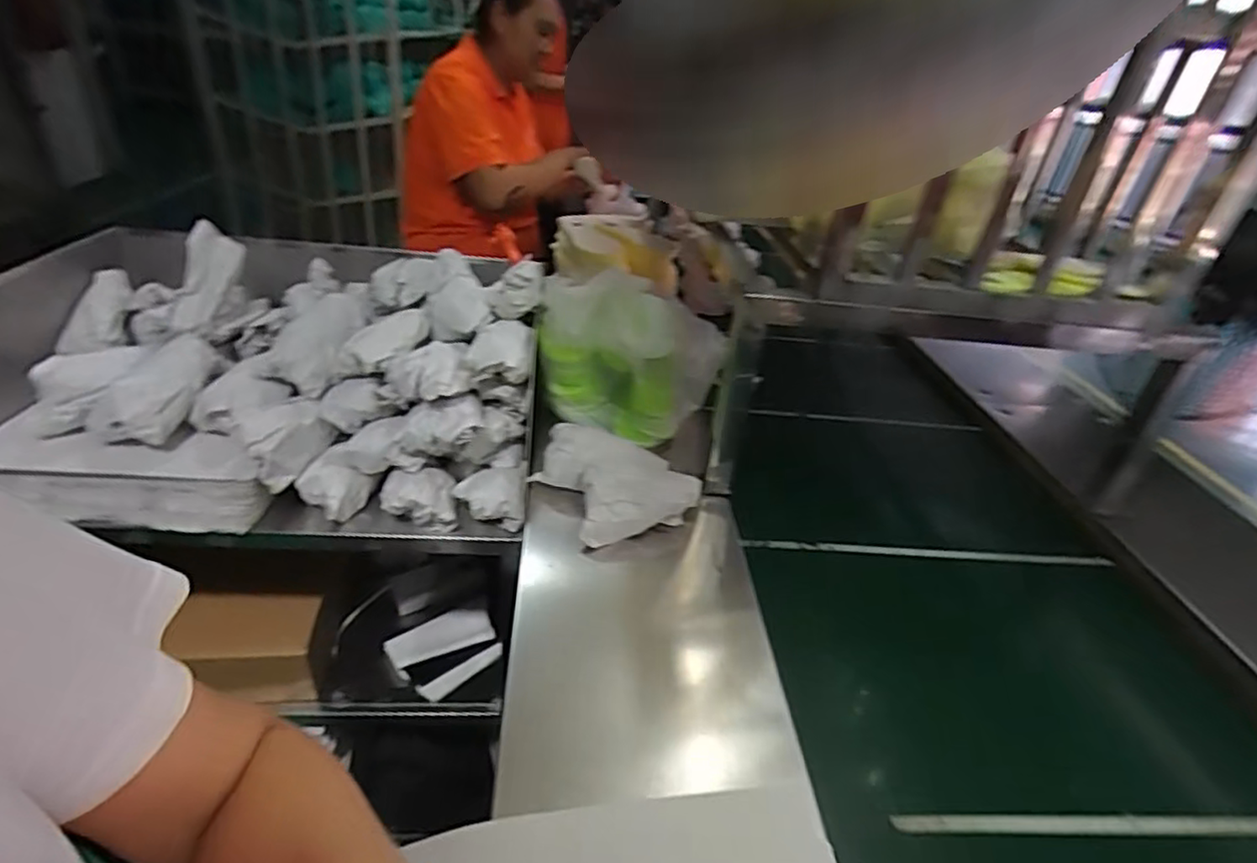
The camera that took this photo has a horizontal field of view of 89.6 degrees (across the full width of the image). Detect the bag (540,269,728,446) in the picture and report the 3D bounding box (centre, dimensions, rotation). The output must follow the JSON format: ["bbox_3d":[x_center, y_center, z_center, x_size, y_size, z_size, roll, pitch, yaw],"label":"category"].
[{"bbox_3d":[0.004,-0.107,0.876,0.236,0.189,0.128,11,33,6],"label":"bag"}]

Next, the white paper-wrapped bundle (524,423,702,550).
[{"bbox_3d":[-0.021,0.053,0.749,0.150,0.062,0.164,-15,39,-31],"label":"white paper-wrapped bundle"}]

